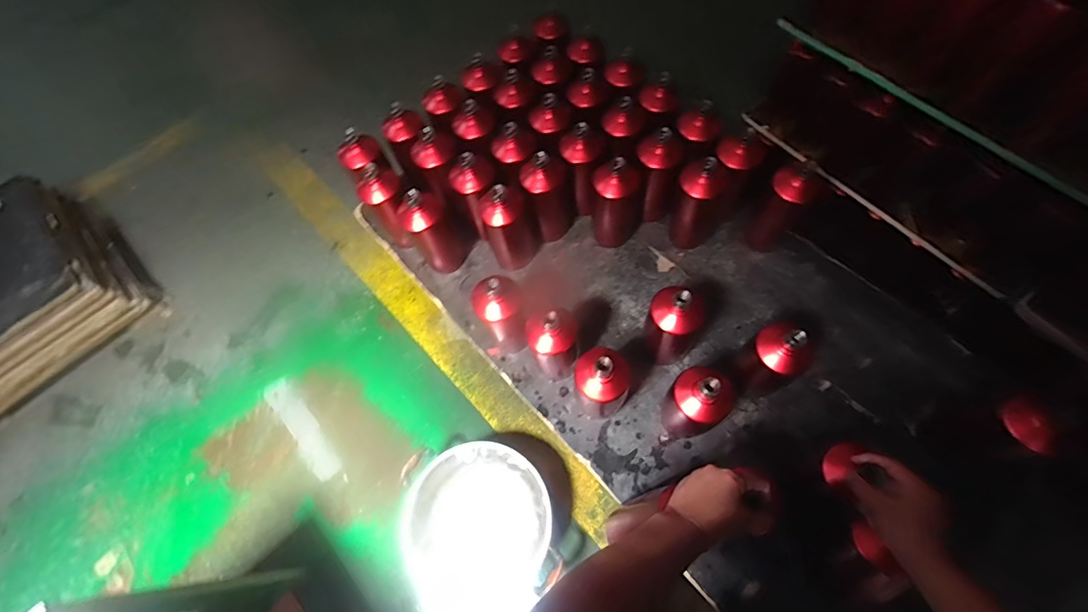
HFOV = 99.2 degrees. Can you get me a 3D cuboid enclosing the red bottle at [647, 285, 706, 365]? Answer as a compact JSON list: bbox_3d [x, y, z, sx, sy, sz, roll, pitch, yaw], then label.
[{"bbox_3d":[0.205,0.036,0.763,0.081,0.214,0.065,21,68,12],"label":"red bottle"}]

